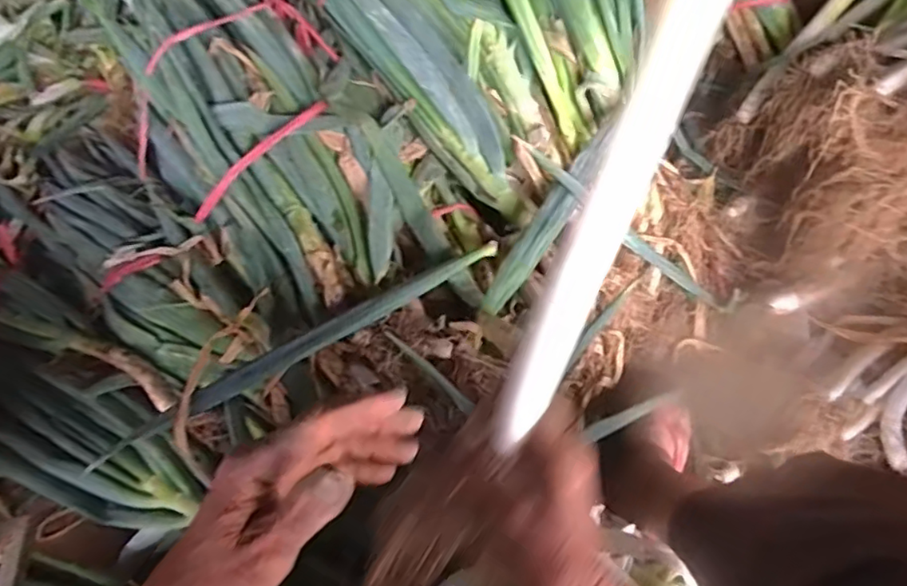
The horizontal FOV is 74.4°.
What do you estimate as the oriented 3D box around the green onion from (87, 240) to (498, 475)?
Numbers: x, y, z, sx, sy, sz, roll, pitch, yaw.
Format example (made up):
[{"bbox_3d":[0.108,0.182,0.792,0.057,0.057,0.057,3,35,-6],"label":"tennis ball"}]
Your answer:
[{"bbox_3d":[-0.157,0.054,0.673,0.489,0.029,0.023,-30,64,-16],"label":"green onion"}]

